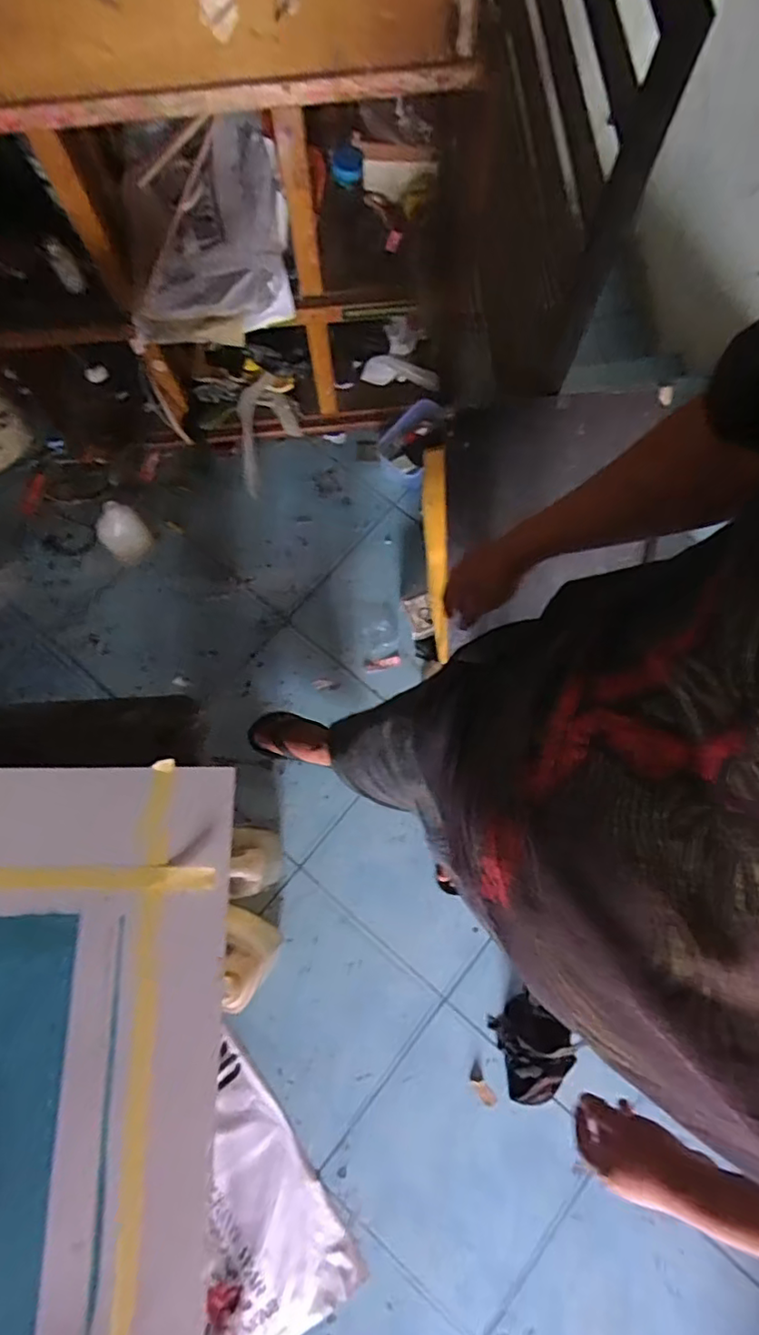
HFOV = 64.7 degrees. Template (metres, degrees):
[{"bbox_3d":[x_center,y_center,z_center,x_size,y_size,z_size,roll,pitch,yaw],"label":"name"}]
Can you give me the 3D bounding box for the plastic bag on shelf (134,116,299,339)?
[{"bbox_3d":[-0.330,-0.804,1.118,0.318,0.205,0.317,-4,76,-1],"label":"plastic bag on shelf"}]

